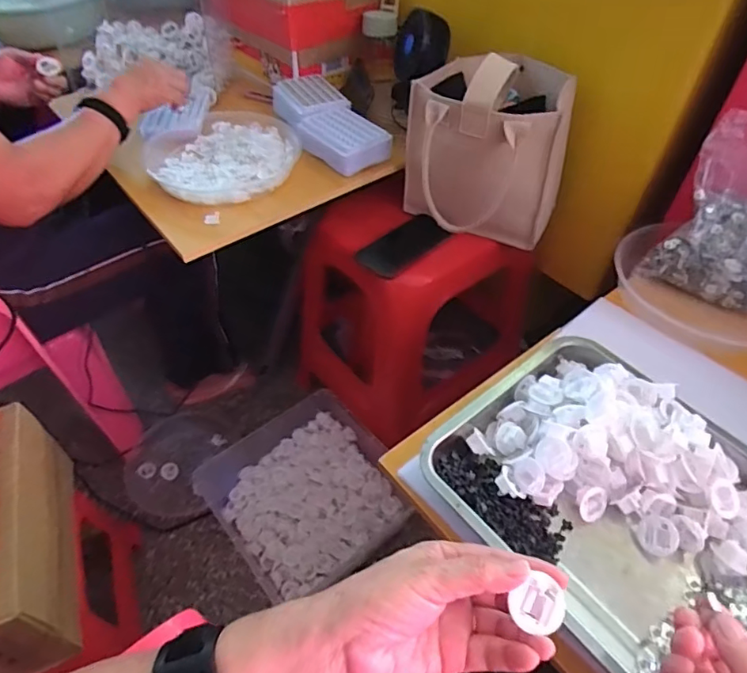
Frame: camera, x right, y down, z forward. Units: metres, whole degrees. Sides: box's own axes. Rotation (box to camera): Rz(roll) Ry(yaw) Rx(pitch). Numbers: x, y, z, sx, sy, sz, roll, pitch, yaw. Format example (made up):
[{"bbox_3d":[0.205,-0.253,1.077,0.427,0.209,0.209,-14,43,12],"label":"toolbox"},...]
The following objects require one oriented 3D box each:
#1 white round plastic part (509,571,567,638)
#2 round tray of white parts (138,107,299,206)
[{"bbox_3d":[0.101,0.164,0.317,0.032,0.011,0.031,2,75,-6],"label":"white round plastic part"},{"bbox_3d":[-0.269,-0.320,0.899,0.249,0.038,0.279,-29,56,-24],"label":"round tray of white parts"}]

